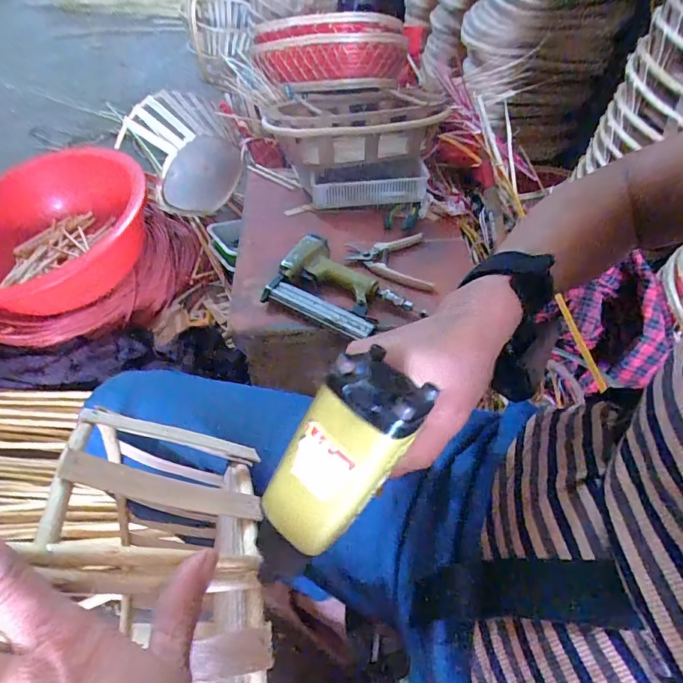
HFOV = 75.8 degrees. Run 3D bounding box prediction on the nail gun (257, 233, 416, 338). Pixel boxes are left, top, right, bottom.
[{"bbox_3d":[-0.002,-0.081,0.721,0.209,0.056,0.147,24,53,15],"label":"nail gun"}]

